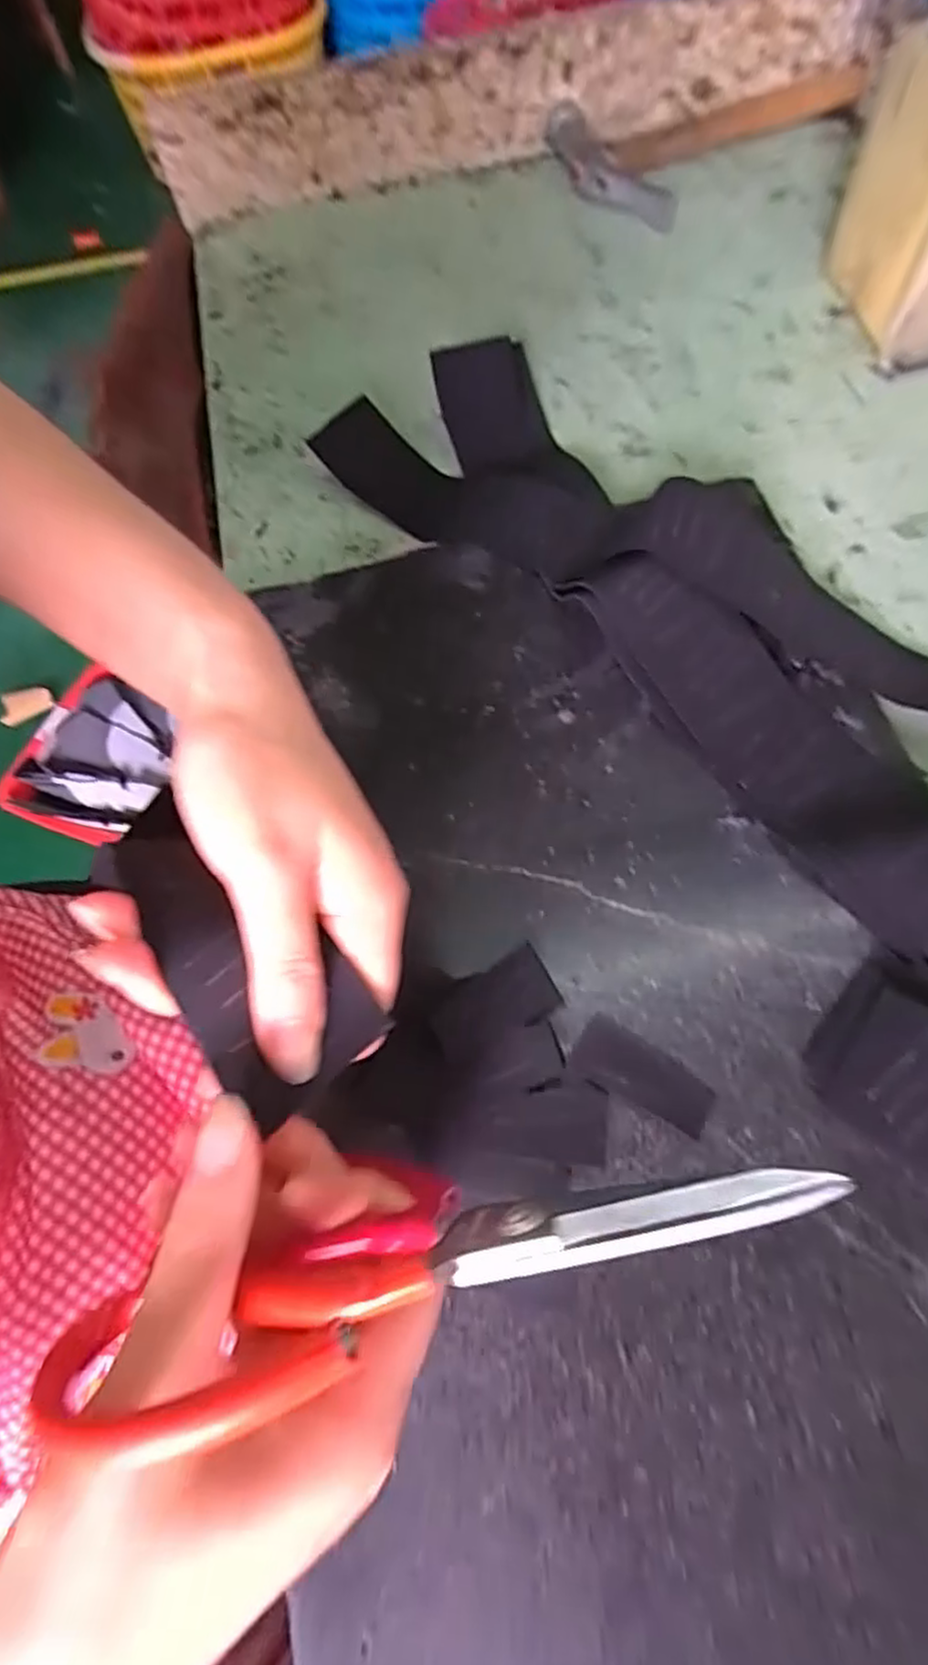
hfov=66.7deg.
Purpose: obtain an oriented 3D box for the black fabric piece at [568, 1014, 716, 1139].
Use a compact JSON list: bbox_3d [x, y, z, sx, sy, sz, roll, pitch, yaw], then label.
[{"bbox_3d":[0.065,0.086,0.251,0.049,0.004,0.023,25,69,14],"label":"black fabric piece"}]

